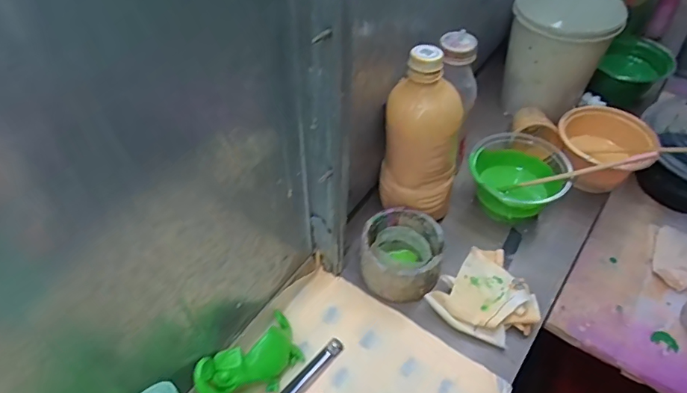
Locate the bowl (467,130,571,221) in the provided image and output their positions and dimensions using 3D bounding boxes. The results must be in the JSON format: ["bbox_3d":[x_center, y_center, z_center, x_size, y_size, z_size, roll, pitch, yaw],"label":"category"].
[{"bbox_3d":[0.211,-0.017,0.597,0.114,0.069,0.109,24,53,19],"label":"bowl"}]

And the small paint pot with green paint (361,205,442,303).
[{"bbox_3d":[0.062,0.065,0.528,0.083,0.060,0.090,0,49,0],"label":"small paint pot with green paint"}]

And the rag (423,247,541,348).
[{"bbox_3d":[0.154,0.111,0.513,0.099,0.026,0.094,-33,57,-26],"label":"rag"}]

